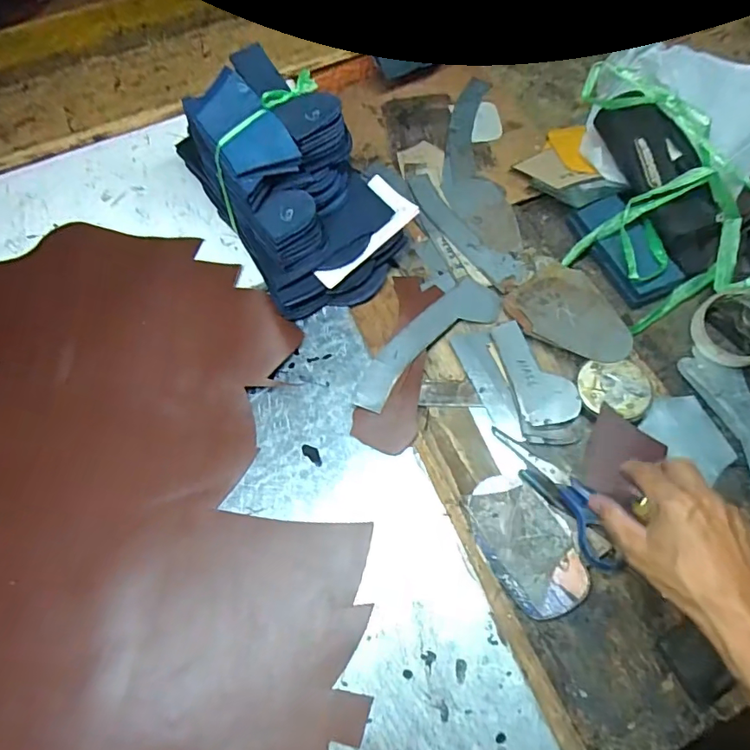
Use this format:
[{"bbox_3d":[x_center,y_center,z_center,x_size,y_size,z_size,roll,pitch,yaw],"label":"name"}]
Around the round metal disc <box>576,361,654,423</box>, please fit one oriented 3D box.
[{"bbox_3d":[0.254,0.016,0.521,0.072,0.009,0.064,-2,64,7],"label":"round metal disc"}]

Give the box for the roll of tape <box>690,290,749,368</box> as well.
[{"bbox_3d":[0.411,-0.054,0.561,0.085,0.031,0.086,-1,67,3],"label":"roll of tape"}]

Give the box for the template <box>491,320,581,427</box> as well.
[{"bbox_3d":[0.178,-0.006,0.547,0.059,0.004,0.130,-18,62,8],"label":"template"}]

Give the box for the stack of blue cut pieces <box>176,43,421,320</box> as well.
[{"bbox_3d":[-0.092,-0.221,0.543,0.167,0.161,0.255,-31,69,-10],"label":"stack of blue cut pieces"}]

